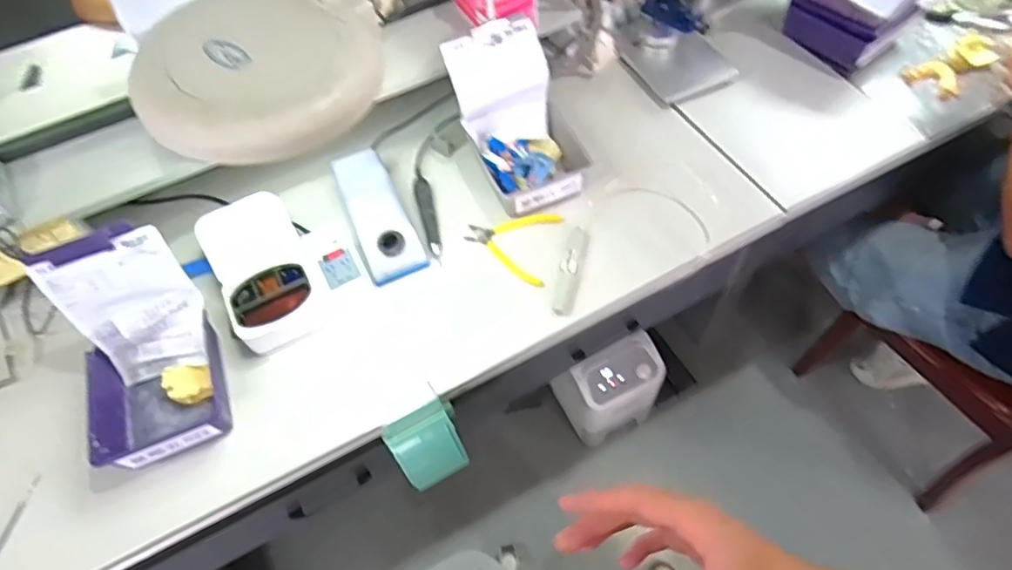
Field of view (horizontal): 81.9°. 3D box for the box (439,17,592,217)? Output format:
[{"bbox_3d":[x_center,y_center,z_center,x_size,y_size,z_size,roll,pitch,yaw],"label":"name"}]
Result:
[{"bbox_3d":[0.028,-0.260,0.917,0.156,0.190,0.228,-26,59,-11],"label":"box"}]

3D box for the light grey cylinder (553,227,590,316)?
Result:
[{"bbox_3d":[0.096,-0.025,0.862,0.027,0.024,0.155,11,59,11],"label":"light grey cylinder"}]

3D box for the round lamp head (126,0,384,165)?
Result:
[{"bbox_3d":[-0.219,-0.199,0.535,0.222,0.048,0.202,-19,58,-7],"label":"round lamp head"}]

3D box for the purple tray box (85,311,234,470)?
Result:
[{"bbox_3d":[-0.451,0.140,0.759,0.158,0.055,0.167,-18,58,-7],"label":"purple tray box"}]

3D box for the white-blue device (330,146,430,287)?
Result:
[{"bbox_3d":[-0.200,-0.113,0.903,0.090,0.075,0.223,-23,59,-10],"label":"white-blue device"}]

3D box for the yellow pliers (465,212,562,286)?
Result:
[{"bbox_3d":[0.005,-0.067,0.881,0.133,0.010,0.123,14,60,13],"label":"yellow pliers"}]

